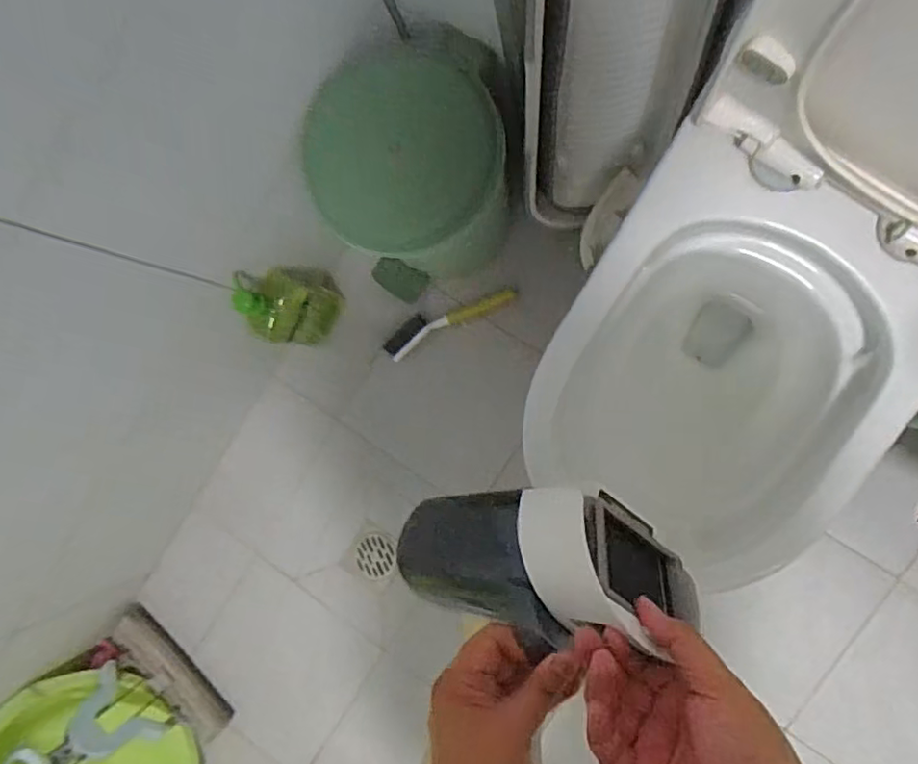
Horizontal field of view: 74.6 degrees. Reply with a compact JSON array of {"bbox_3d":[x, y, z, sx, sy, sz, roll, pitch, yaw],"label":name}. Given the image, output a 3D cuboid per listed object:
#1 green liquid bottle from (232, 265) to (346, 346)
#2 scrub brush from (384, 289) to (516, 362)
[{"bbox_3d":[-0.269,-0.129,0.985,0.071,0.247,0.131,16,93,9],"label":"green liquid bottle"},{"bbox_3d":[-0.021,-0.114,1.068,0.245,0.024,0.050,-28,86,9],"label":"scrub brush"}]

